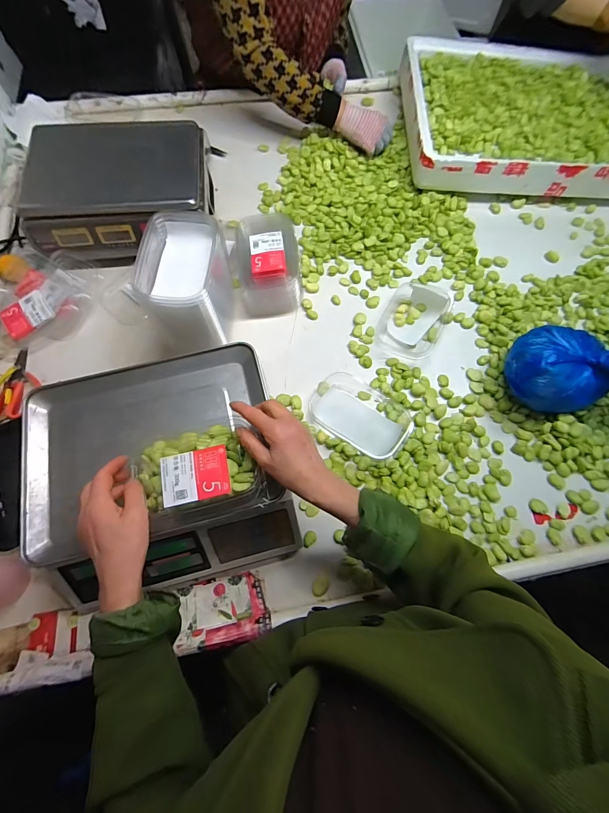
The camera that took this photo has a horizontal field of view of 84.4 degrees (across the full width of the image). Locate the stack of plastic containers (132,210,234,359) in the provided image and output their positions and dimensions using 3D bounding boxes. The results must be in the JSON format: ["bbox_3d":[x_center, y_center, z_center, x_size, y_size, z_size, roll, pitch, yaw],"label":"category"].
[{"bbox_3d":[-0.190,-0.192,0.569,0.118,0.172,0.182,3,71,-1],"label":"stack of plastic containers"}]

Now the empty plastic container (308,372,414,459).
[{"bbox_3d":[0.096,0.011,0.576,0.175,0.043,0.124,39,74,11],"label":"empty plastic container"}]

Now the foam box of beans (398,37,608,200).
[{"bbox_3d":[0.544,-0.691,0.810,0.602,0.090,0.474,1,71,-1],"label":"foam box of beans"}]

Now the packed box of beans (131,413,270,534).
[{"bbox_3d":[-0.130,0.084,0.425,0.145,0.045,0.119,-16,72,-7],"label":"packed box of beans"}]

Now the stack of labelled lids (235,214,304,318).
[{"bbox_3d":[-0.068,-0.273,0.645,0.118,0.087,0.158,-8,71,-4],"label":"stack of labelled lids"}]

